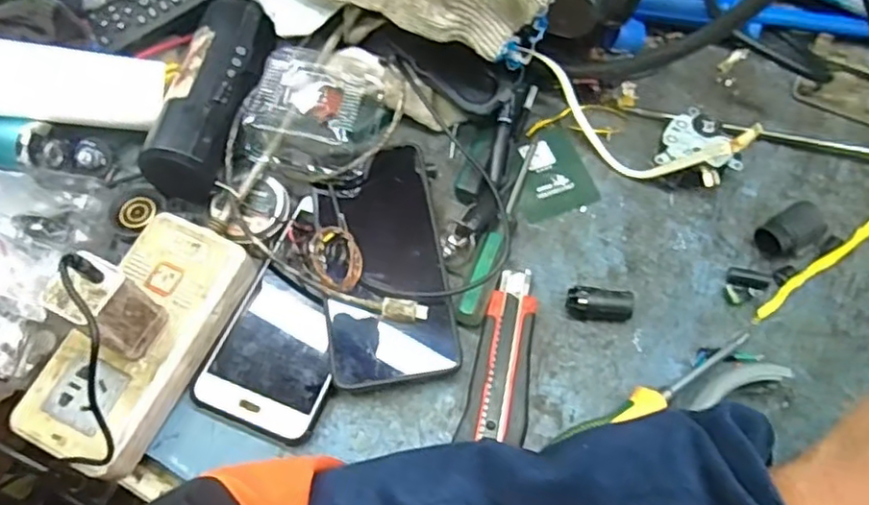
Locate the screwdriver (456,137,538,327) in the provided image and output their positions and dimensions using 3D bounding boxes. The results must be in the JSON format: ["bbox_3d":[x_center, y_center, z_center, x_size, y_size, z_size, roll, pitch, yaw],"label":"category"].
[{"bbox_3d":[0.045,-0.020,0.426,0.017,0.021,0.144,18,65,10],"label":"screwdriver"}]

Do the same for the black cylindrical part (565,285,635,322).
[{"bbox_3d":[0.102,0.033,0.404,0.039,0.019,0.016,6,63,4],"label":"black cylindrical part"}]

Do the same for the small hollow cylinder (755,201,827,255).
[{"bbox_3d":[0.227,-0.013,0.419,0.040,0.022,0.025,-24,65,-11],"label":"small hollow cylinder"}]

